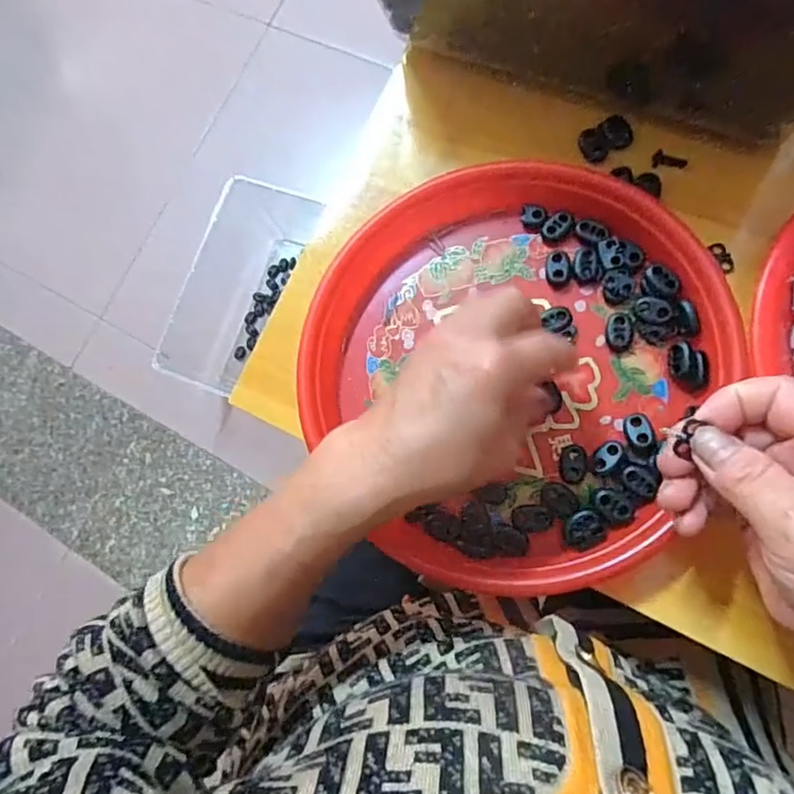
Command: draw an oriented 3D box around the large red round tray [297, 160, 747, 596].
[{"bbox_3d":[0.055,-0.016,0.334,0.219,0.041,0.236,-2,79,12],"label":"large red round tray"}]

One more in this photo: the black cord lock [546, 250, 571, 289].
[{"bbox_3d":[0.095,-0.076,0.341,0.014,0.006,0.023,-8,78,11],"label":"black cord lock"}]

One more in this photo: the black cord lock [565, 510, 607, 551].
[{"bbox_3d":[0.100,0.071,0.308,0.021,0.014,0.017,-37,74,4],"label":"black cord lock"}]

